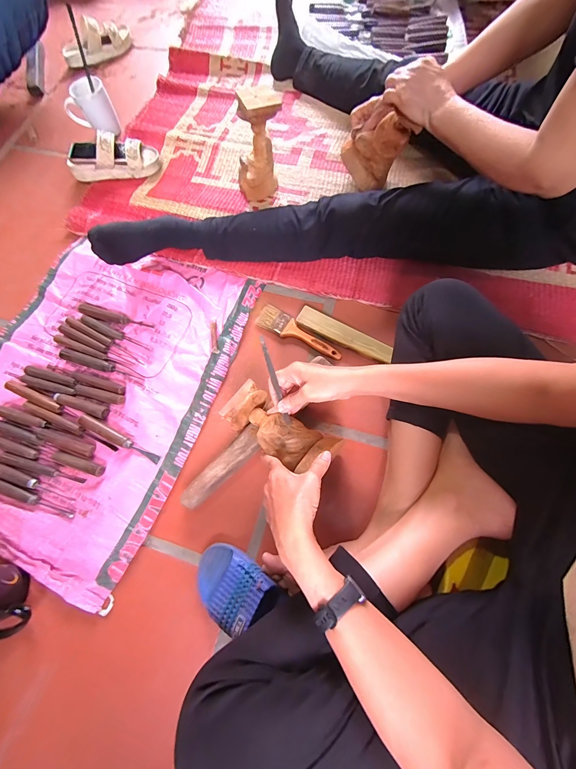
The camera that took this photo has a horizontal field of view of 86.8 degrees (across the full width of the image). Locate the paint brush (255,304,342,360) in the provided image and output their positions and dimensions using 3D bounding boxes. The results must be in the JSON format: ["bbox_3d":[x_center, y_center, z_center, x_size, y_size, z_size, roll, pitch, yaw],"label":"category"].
[{"bbox_3d":[0.021,-0.100,0.598,0.183,0.016,0.047,31,75,13],"label":"paint brush"}]

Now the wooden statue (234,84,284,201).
[{"bbox_3d":[-0.065,-0.507,0.664,0.103,0.182,0.096,-14,70,-2],"label":"wooden statue"}]

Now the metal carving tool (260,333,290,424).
[{"bbox_3d":[-0.020,-0.005,0.453,0.010,0.012,0.136,-18,102,-4],"label":"metal carving tool"}]

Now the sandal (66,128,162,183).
[{"bbox_3d":[-0.441,-0.578,0.767,0.220,0.070,0.079,-4,70,1],"label":"sandal"}]

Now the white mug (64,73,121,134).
[{"bbox_3d":[-0.519,-0.722,0.812,0.115,0.106,0.078,-29,71,-6],"label":"white mug"}]

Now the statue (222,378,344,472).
[{"bbox_3d":[-0.014,0.071,0.472,0.173,0.048,0.076,30,74,16],"label":"statue"}]

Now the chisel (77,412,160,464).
[{"bbox_3d":[-0.302,0.097,0.542,0.169,0.013,0.020,25,73,11],"label":"chisel"}]

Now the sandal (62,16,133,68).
[{"bbox_3d":[-0.608,-1.095,0.967,0.225,0.071,0.084,-39,73,-9],"label":"sandal"}]

